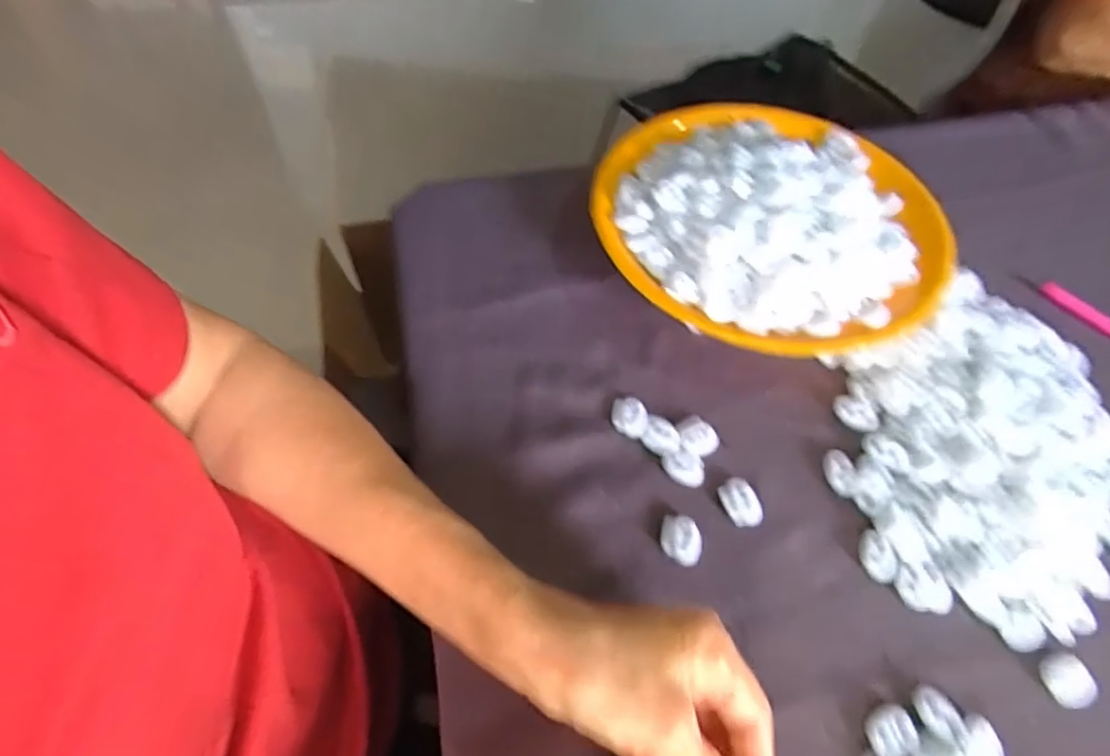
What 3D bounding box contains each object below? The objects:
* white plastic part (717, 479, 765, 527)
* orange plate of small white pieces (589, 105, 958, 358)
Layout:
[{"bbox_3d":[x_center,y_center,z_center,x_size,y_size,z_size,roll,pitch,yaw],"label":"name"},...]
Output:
[{"bbox_3d":[0.105,0.071,0.337,0.019,0.007,0.027,-13,57,-10],"label":"white plastic part"},{"bbox_3d":[0.150,-0.112,0.422,0.229,0.058,0.227,1,56,-1],"label":"orange plate of small white pieces"}]

